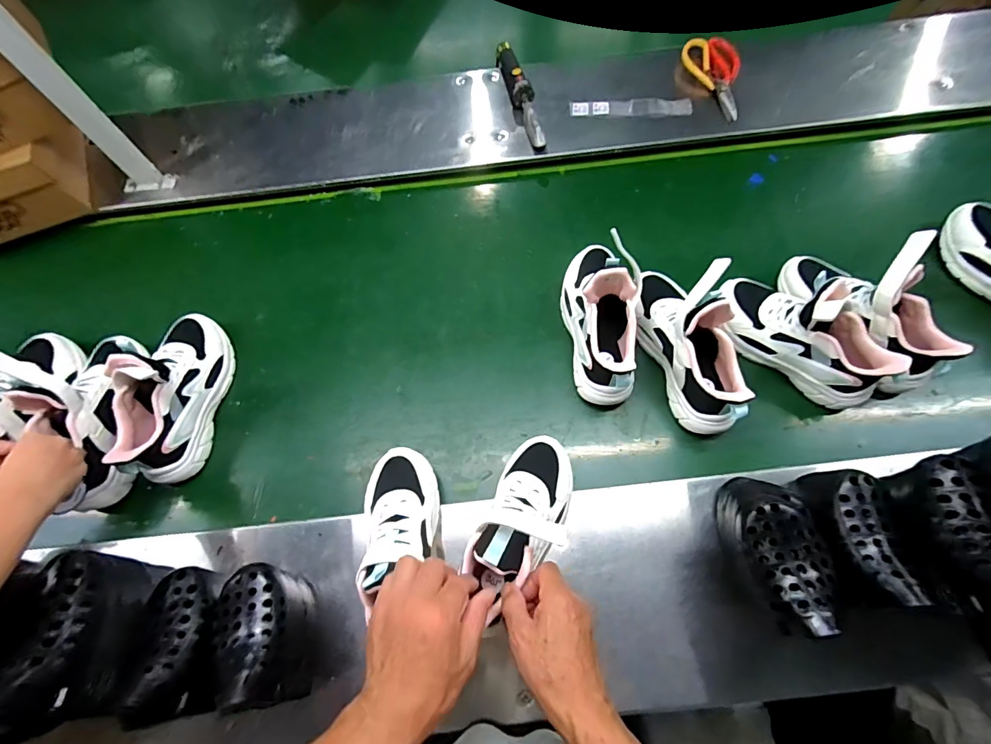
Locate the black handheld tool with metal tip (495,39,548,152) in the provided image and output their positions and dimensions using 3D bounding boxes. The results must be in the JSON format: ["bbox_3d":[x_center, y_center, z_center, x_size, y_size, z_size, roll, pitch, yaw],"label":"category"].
[{"bbox_3d":[0.044,-0.505,0.810,0.033,0.047,0.245,-16,68,-5],"label":"black handheld tool with metal tip"}]

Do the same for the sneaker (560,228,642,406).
[{"bbox_3d":[0.143,-0.084,0.614,0.075,0.143,0.230,-6,67,-1],"label":"sneaker"}]

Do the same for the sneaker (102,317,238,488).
[{"bbox_3d":[-0.447,0.023,0.621,0.088,0.143,0.240,-2,67,1],"label":"sneaker"}]

